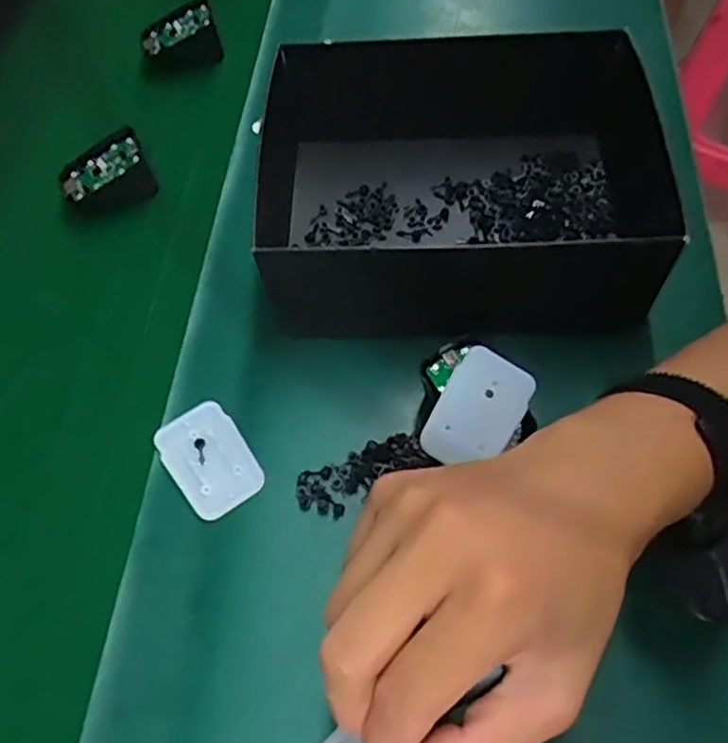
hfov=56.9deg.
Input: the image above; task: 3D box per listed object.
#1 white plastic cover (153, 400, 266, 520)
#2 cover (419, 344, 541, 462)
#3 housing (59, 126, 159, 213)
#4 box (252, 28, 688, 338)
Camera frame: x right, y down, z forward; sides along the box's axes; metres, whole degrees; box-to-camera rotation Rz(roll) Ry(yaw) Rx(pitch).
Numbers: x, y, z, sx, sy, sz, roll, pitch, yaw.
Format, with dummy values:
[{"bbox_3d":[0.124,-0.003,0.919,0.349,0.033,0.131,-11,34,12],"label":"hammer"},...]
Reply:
[{"bbox_3d":[-0.090,0.051,0.395,0.044,0.005,0.069,-34,63,-15],"label":"white plastic cover"},{"bbox_3d":[0.063,0.022,0.369,0.043,0.004,0.067,31,76,3],"label":"cover"},{"bbox_3d":[-0.197,-0.152,0.508,0.065,0.038,0.039,-22,60,-8],"label":"housing"},{"bbox_3d":[0.058,-0.122,0.445,0.256,0.092,0.187,0,60,4],"label":"box"}]

